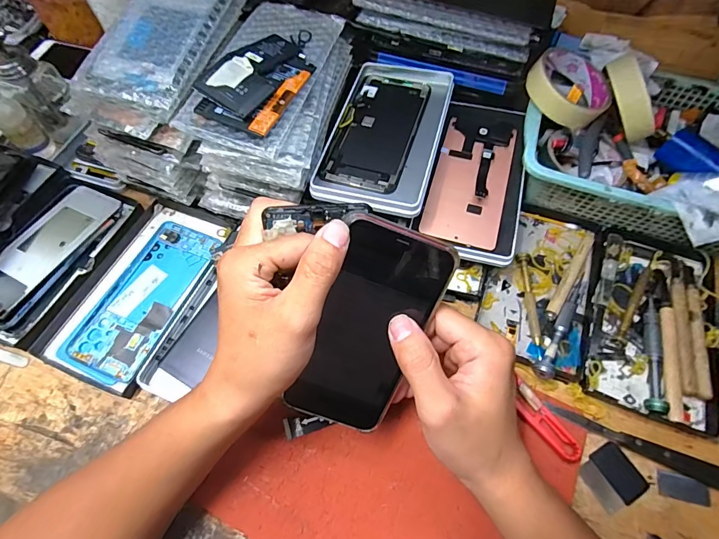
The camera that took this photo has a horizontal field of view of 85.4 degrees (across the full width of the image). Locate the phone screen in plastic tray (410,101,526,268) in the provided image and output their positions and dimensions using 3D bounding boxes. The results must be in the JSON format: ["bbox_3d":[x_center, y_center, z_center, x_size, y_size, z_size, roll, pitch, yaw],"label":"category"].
[{"bbox_3d":[0.120,-0.093,0.393,0.094,0.019,0.174,17,66,9],"label":"phone screen in plastic tray"}]

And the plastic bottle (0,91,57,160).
[{"bbox_3d":[-0.391,-0.171,0.434,0.028,0.096,0.033,39,69,19],"label":"plastic bottle"}]

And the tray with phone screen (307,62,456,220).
[{"bbox_3d":[0.027,-0.134,0.382,0.100,0.016,0.187,14,65,7],"label":"tray with phone screen"}]

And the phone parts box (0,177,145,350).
[{"bbox_3d":[-0.319,-0.018,0.401,0.108,0.019,0.183,20,64,11],"label":"phone parts box"}]

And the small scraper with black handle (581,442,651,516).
[{"bbox_3d":[0.202,0.167,0.312,0.044,0.005,0.040,-30,66,-14],"label":"small scraper with black handle"}]

